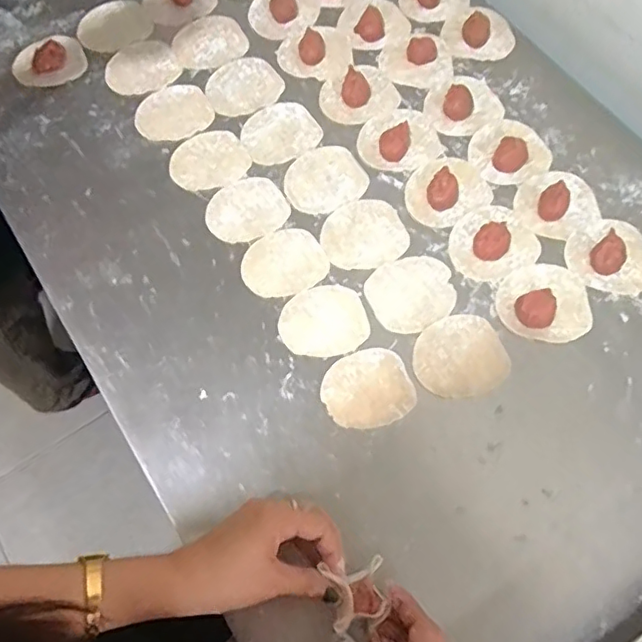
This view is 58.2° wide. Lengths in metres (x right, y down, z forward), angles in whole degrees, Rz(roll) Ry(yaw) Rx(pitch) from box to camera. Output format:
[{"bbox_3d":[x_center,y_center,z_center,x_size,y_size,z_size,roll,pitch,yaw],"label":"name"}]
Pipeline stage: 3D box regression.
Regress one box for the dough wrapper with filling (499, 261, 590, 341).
[{"bbox_3d":[0.209,-0.020,0.535,0.082,0.015,0.076,0,69,-1],"label":"dough wrapper with filling"}]

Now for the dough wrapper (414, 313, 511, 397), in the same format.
[{"bbox_3d":[0.125,0.031,0.521,0.082,0.004,0.074,-18,70,-8],"label":"dough wrapper"}]

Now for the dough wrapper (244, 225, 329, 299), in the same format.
[{"bbox_3d":[-0.036,-0.056,0.559,0.080,0.004,0.069,-27,72,-11],"label":"dough wrapper"}]

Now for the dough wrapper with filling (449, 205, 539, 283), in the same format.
[{"bbox_3d":[0.166,-0.080,0.557,0.084,0.022,0.075,-25,71,-10],"label":"dough wrapper with filling"}]

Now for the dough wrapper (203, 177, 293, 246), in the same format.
[{"bbox_3d":[-0.075,-0.113,0.582,0.080,0.004,0.071,-30,73,-12],"label":"dough wrapper"}]

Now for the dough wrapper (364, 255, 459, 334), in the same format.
[{"bbox_3d":[0.086,-0.027,0.550,0.083,0.004,0.072,-27,72,-11],"label":"dough wrapper"}]

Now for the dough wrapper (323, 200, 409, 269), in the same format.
[{"bbox_3d":[0.041,-0.085,0.569,0.081,0.004,0.075,0,69,-1],"label":"dough wrapper"}]

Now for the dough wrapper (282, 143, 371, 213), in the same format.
[{"bbox_3d":[0.003,-0.147,0.598,0.083,0.005,0.075,-31,73,-12],"label":"dough wrapper"}]

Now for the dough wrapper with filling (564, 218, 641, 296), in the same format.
[{"bbox_3d":[0.281,-0.068,0.552,0.082,0.019,0.081,0,69,-1],"label":"dough wrapper with filling"}]

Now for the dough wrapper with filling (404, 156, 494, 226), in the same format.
[{"bbox_3d":[0.127,-0.136,0.584,0.084,0.018,0.072,-31,73,-12],"label":"dough wrapper with filling"}]

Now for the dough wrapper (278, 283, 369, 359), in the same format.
[{"bbox_3d":[0.002,-0.001,0.534,0.078,0.004,0.069,-12,70,-6],"label":"dough wrapper"}]

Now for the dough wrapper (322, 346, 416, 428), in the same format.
[{"bbox_3d":[0.041,0.060,0.512,0.077,0.004,0.068,-18,70,-8],"label":"dough wrapper"}]

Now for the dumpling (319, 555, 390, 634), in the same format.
[{"bbox_3d":[0.024,0.194,0.409,0.044,0.017,0.043,-8,69,-4],"label":"dumpling"}]

